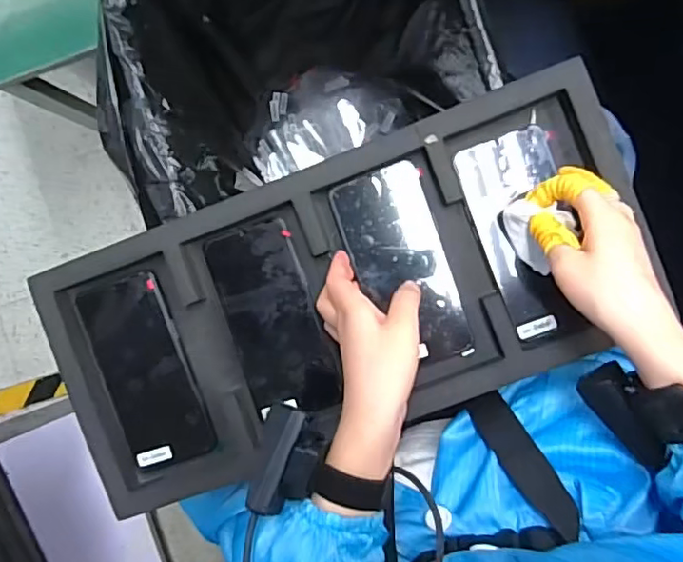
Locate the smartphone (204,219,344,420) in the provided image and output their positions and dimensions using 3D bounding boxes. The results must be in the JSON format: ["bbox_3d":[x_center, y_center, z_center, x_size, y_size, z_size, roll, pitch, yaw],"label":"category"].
[{"bbox_3d":[-0.056,0.033,0.484,0.073,0.006,0.159,-19,90,4],"label":"smartphone"}]

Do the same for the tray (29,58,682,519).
[{"bbox_3d":[-0.002,0.016,0.476,0.482,0.034,0.228,-24,90,5],"label":"tray"}]

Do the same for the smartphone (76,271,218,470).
[{"bbox_3d":[-0.167,0.078,0.497,0.073,0.012,0.163,-22,90,4],"label":"smartphone"}]

